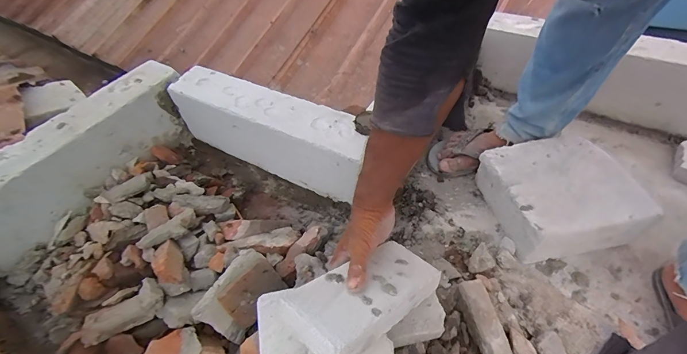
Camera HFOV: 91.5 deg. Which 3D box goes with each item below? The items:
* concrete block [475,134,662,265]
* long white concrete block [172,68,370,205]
[{"bbox_3d":[0.389,0.034,0.619,0.203,0.107,0.199,-10,49,-3],"label":"concrete block"},{"bbox_3d":[-0.157,-0.100,0.722,0.466,0.147,0.099,22,54,22],"label":"long white concrete block"}]

